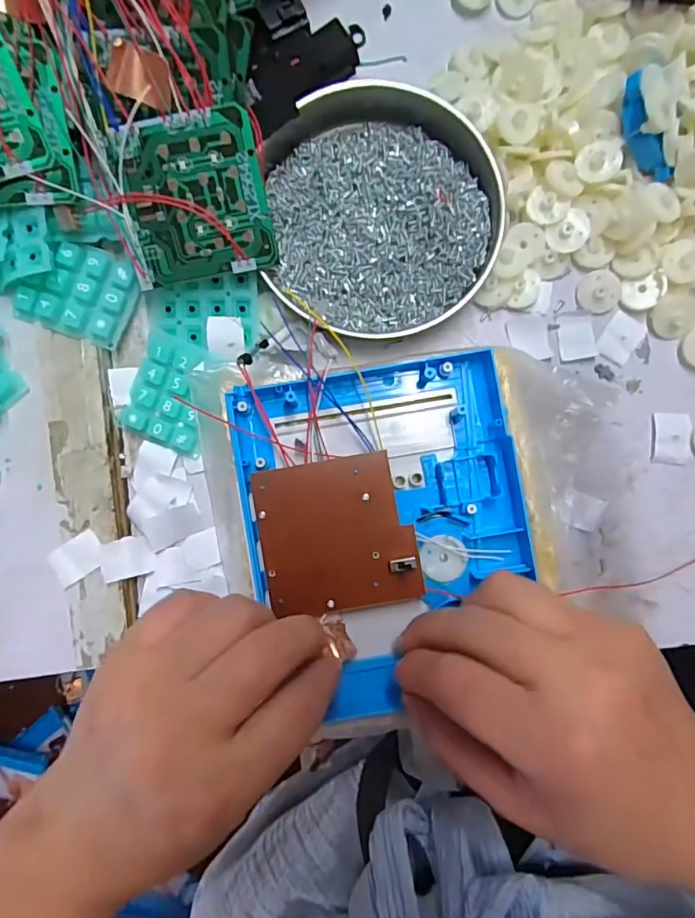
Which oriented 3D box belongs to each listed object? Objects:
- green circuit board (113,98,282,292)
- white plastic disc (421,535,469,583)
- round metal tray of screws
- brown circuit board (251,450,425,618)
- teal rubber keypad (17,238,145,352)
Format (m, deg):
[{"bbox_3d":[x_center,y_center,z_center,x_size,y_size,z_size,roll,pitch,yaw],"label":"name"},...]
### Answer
[{"bbox_3d":[-0.076,-0.128,0.249,0.071,0.004,0.071,-9,111,2],"label":"green circuit board"},{"bbox_3d":[0.049,0.050,0.251,0.022,0.005,0.023,0,88,0],"label":"white plastic disc"},{"bbox_3d":[0.019,-0.136,0.280,0.123,0.022,0.130,-2,88,0],"label":"round metal tray of screws"},{"bbox_3d":[-0.005,0.037,0.244,0.072,0.004,0.071,-10,87,1],"label":"brown circuit board"},{"bbox_3d":[-0.146,-0.092,0.269,0.056,0.006,0.048,20,88,1],"label":"teal rubber keypad"}]

